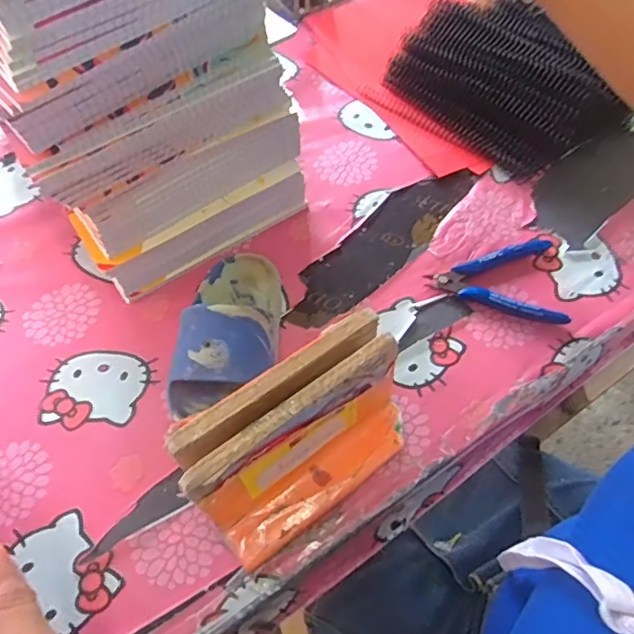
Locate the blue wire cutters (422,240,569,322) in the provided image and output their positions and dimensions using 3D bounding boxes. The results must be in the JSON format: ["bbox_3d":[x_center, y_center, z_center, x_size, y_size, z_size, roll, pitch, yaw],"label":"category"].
[{"bbox_3d":[0.170,-0.045,0.509,0.120,0.017,0.085,21,62,14],"label":"blue wire cutters"}]

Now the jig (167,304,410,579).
[{"bbox_3d":[-0.009,0.084,0.385,0.156,0.111,0.072,-34,64,-17],"label":"jig"}]

